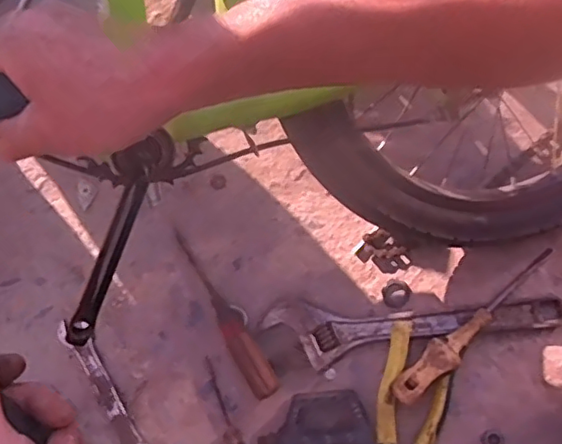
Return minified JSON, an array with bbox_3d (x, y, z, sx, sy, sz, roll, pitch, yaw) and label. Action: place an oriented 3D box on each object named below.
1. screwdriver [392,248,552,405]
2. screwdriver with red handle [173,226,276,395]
[{"bbox_3d":[0.186,0.094,0.562,0.213,0.025,0.028,-37,79,-22],"label":"screwdriver"},{"bbox_3d":[-0.058,0.087,0.581,0.025,0.021,0.187,-32,66,-6],"label":"screwdriver with red handle"}]

